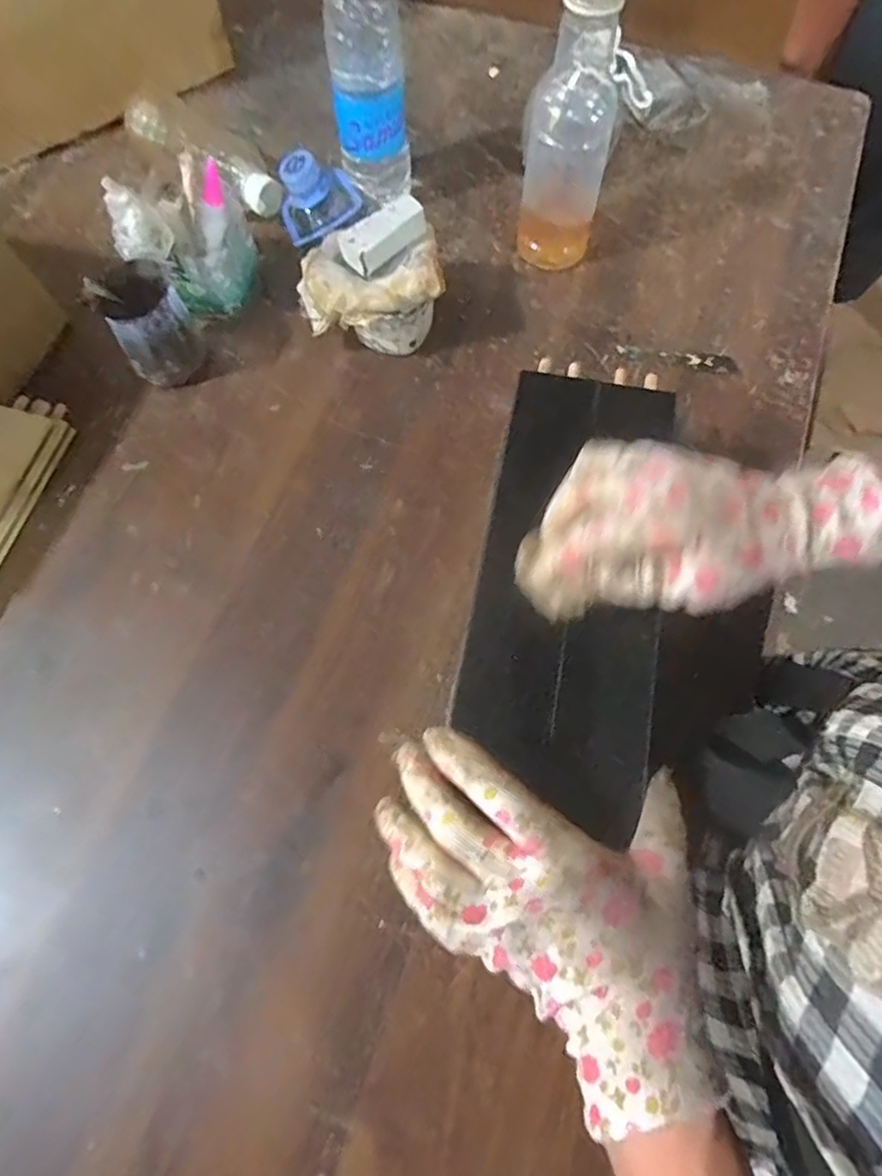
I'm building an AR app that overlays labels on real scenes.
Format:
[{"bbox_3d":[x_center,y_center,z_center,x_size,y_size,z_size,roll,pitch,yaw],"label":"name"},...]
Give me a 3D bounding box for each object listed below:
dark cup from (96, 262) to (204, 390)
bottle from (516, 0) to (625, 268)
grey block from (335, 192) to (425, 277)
[{"bbox_3d":[-0.236,-0.214,0.519,0.060,0.073,0.075,-23,71,-8],"label":"dark cup"},{"bbox_3d":[0.106,-0.361,0.500,0.076,0.205,0.062,12,70,4],"label":"bottle"},{"bbox_3d":[-0.045,-0.275,0.484,0.064,0.023,0.032,-37,73,-12],"label":"grey block"}]

